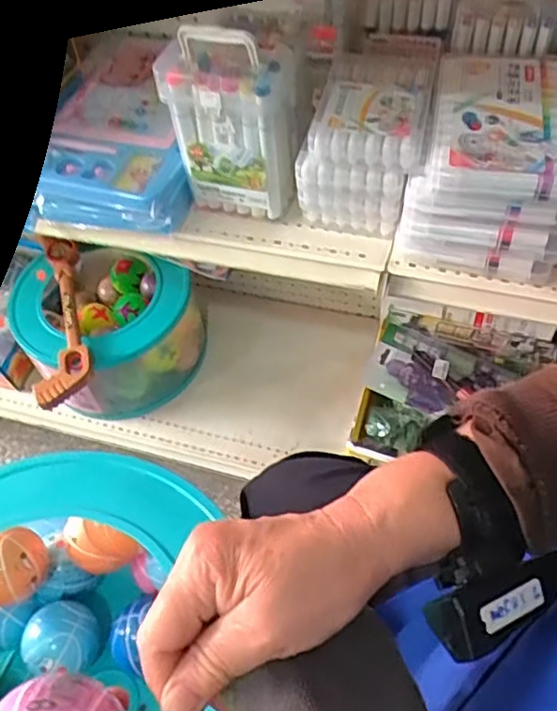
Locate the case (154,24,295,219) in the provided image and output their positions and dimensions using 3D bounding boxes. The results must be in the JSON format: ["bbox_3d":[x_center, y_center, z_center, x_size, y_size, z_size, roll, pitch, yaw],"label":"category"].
[{"bbox_3d":[-0.045,-0.241,0.656,0.122,0.172,0.086,9,55,11],"label":"case"}]

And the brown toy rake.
[{"bbox_3d":[-0.346,-0.065,1.026,0.083,0.039,0.332,-11,54,-3],"label":"brown toy rake"}]

